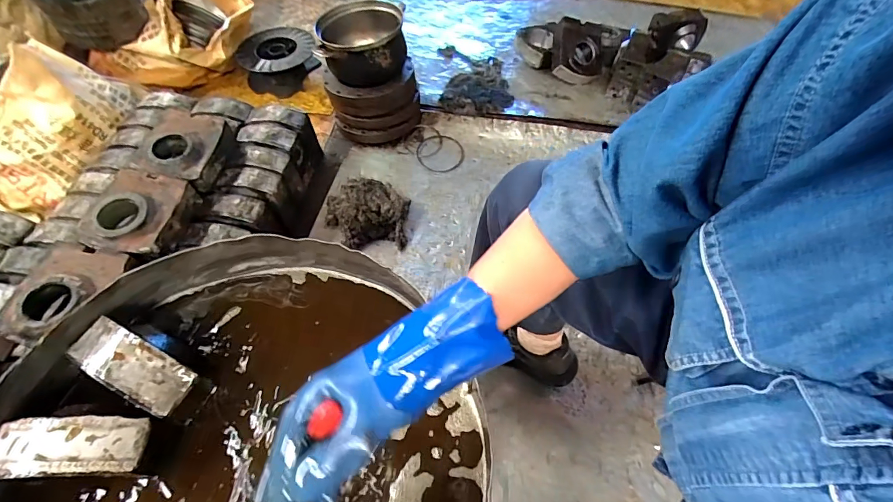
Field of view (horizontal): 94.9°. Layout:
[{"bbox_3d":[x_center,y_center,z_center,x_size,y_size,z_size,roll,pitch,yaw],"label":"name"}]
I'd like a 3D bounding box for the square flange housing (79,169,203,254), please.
[{"bbox_3d":[-0.617,-0.072,0.821,0.158,0.090,0.178,9,58,5],"label":"square flange housing"}]

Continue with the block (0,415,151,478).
[{"bbox_3d":[-0.414,0.212,0.446,0.150,0.036,0.057,-1,57,-2],"label":"block"}]

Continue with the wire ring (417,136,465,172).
[{"bbox_3d":[-0.016,-0.248,1.042,0.123,0.006,0.108,2,72,7],"label":"wire ring"}]

